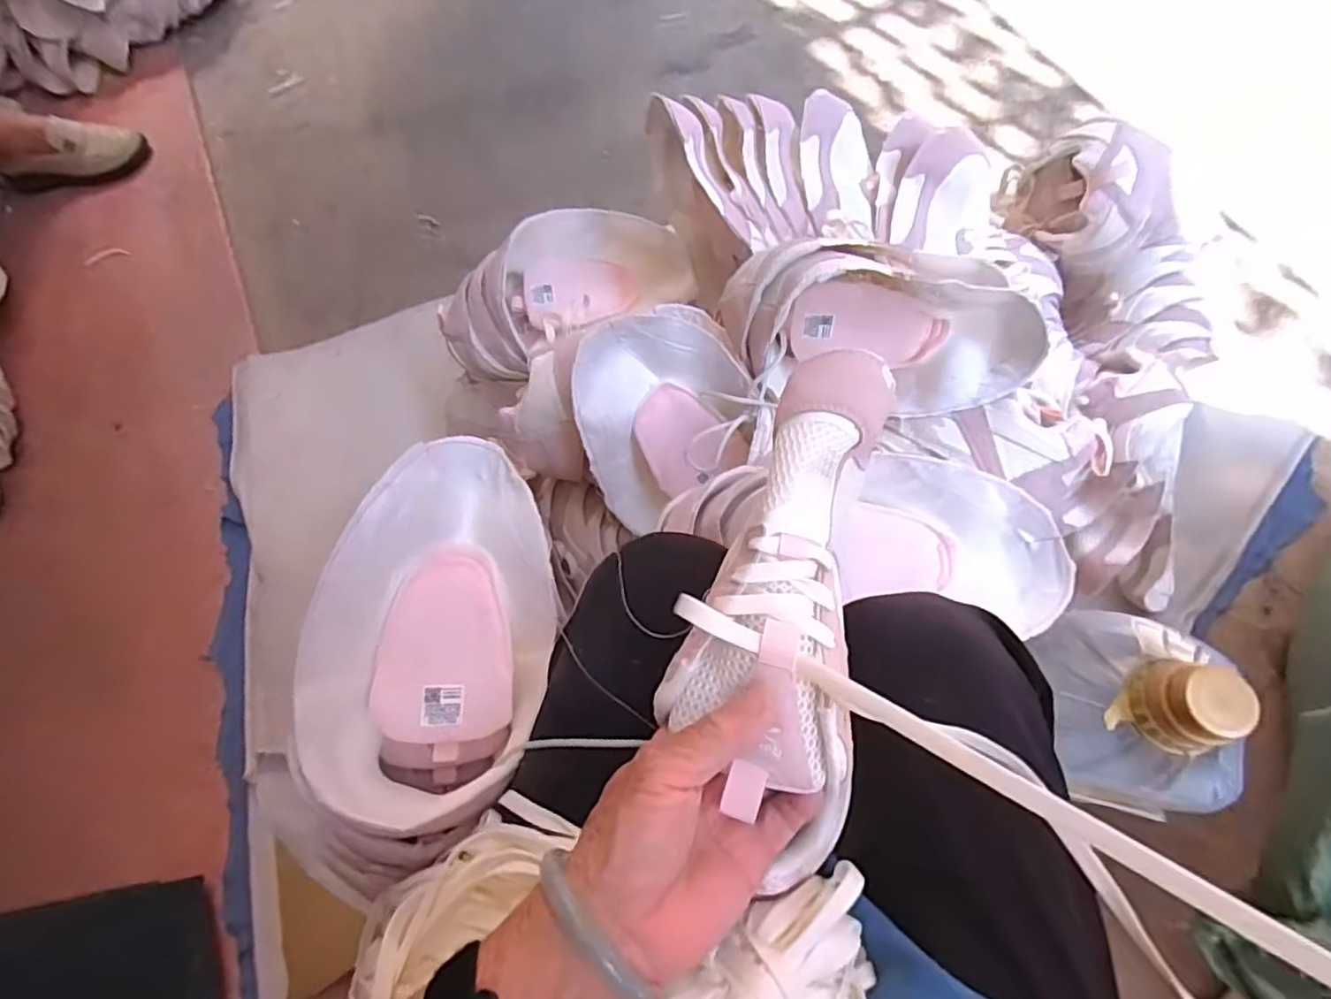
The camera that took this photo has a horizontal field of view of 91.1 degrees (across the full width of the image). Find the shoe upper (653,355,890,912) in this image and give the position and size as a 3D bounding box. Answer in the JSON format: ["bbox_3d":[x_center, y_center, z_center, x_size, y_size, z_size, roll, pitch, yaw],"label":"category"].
[{"bbox_3d":[0.053,0.050,0.293,0.082,0.045,0.231,9,89,7],"label":"shoe upper"}]

